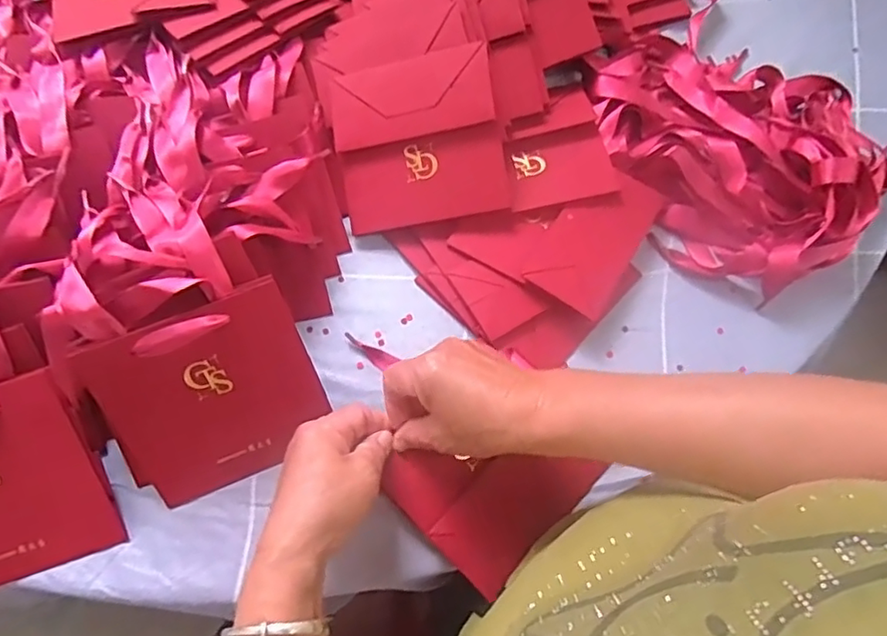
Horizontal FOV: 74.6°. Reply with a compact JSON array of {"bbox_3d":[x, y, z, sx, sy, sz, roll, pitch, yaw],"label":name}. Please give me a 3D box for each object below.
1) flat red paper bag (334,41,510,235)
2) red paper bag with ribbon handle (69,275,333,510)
[{"bbox_3d":[-0.021,-0.151,0.493,0.135,0.016,0.136,-8,95,10],"label":"flat red paper bag"},{"bbox_3d":[-0.169,0.059,0.426,0.147,0.019,0.137,-22,116,-8],"label":"red paper bag with ribbon handle"}]

